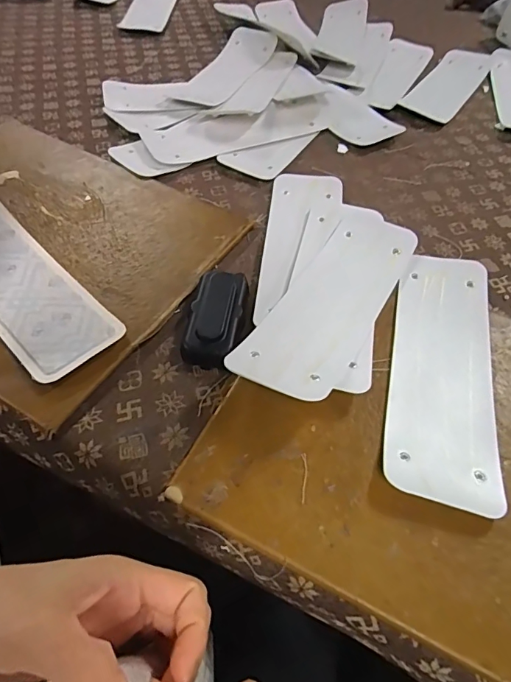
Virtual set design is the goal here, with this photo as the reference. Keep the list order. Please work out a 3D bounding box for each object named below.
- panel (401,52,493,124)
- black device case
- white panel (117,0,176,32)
[{"bbox_3d":[0.337,-0.449,0.773,0.085,0.009,0.268,30,58,17],"label":"panel"},{"bbox_3d":[-0.035,-0.024,0.423,0.053,0.020,0.105,7,54,1],"label":"black device case"},{"bbox_3d":[-0.216,-0.708,0.927,0.089,0.025,0.282,4,54,0],"label":"white panel"}]

